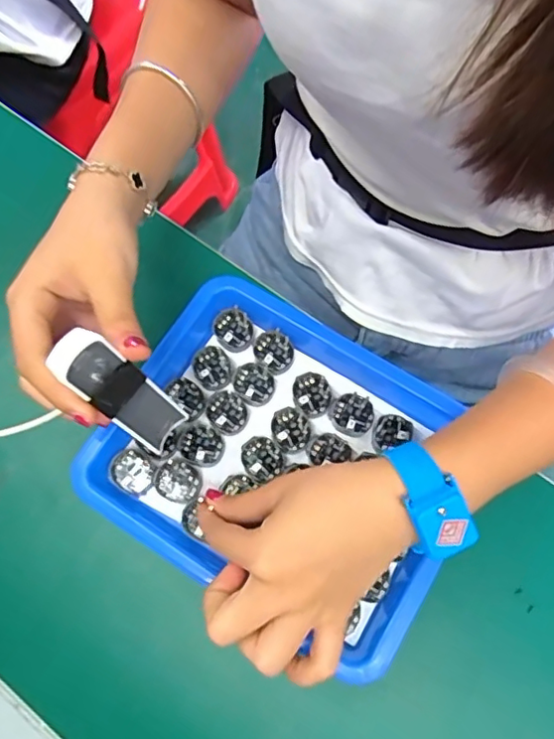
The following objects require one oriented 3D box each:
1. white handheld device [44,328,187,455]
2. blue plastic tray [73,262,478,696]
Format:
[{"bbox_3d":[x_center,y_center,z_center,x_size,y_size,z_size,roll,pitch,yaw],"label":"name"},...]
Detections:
[{"bbox_3d":[-0.078,0.013,0.290,0.019,0.077,0.026,18,67,36],"label":"white handheld device"},{"bbox_3d":[0.005,0.055,0.362,0.214,0.034,0.177,29,77,13],"label":"blue plastic tray"}]

